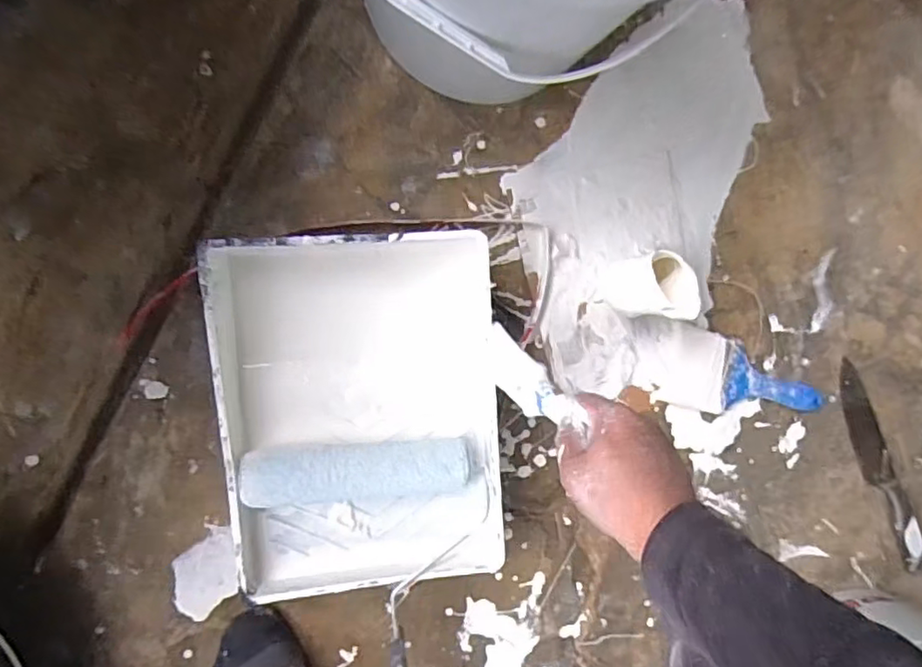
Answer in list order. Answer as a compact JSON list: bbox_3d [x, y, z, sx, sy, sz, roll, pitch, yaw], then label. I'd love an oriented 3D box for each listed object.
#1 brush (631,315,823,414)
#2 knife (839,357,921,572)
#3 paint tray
[{"bbox_3d":[0.339,0.054,0.759,0.268,0.018,0.099,13,92,-10],"label":"brush"},{"bbox_3d":[0.570,0.184,0.807,0.048,0.023,0.315,-27,98,-6],"label":"knife"},{"bbox_3d":[-0.104,0.089,0.645,0.274,0.093,0.377,-5,95,-9],"label":"paint tray"}]

